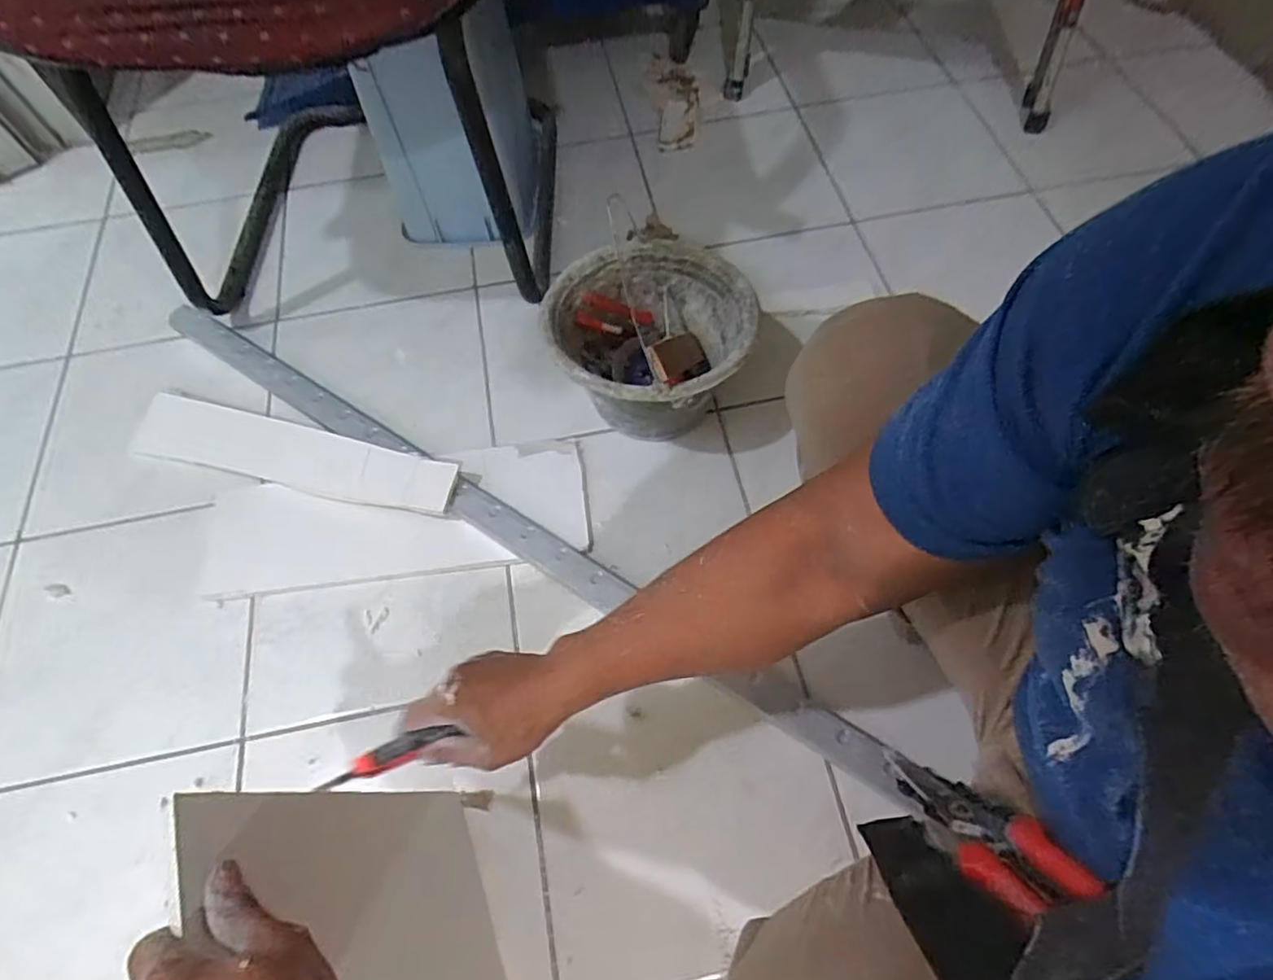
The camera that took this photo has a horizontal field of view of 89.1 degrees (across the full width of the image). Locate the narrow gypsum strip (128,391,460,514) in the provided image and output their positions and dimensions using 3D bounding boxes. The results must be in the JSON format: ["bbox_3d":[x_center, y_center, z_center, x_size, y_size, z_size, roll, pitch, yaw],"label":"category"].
[{"bbox_3d":[-0.440,-0.046,0.824,0.445,0.011,0.085,12,75,10],"label":"narrow gypsum strip"}]

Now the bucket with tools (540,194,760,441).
[{"bbox_3d":[0.014,-0.174,0.815,0.235,0.175,0.238,0,62,0],"label":"bucket with tools"}]

